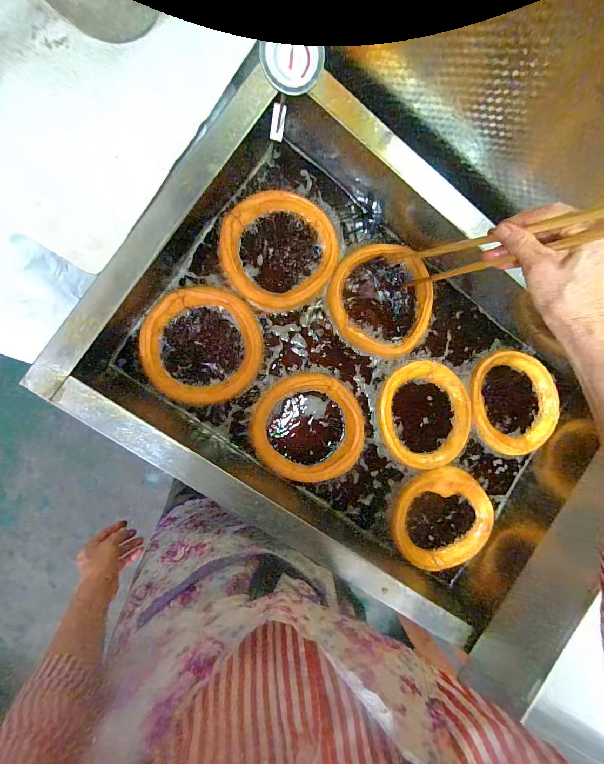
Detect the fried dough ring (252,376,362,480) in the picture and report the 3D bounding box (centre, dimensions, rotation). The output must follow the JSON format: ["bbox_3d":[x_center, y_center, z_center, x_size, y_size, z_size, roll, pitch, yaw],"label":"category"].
[{"bbox_3d":[0.014,0.081,0.550,0.190,0.024,0.185,0,92,-9],"label":"fried dough ring"}]

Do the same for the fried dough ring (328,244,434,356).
[{"bbox_3d":[0.140,-0.141,0.563,0.181,0.018,0.190,0,92,-9],"label":"fried dough ring"}]

